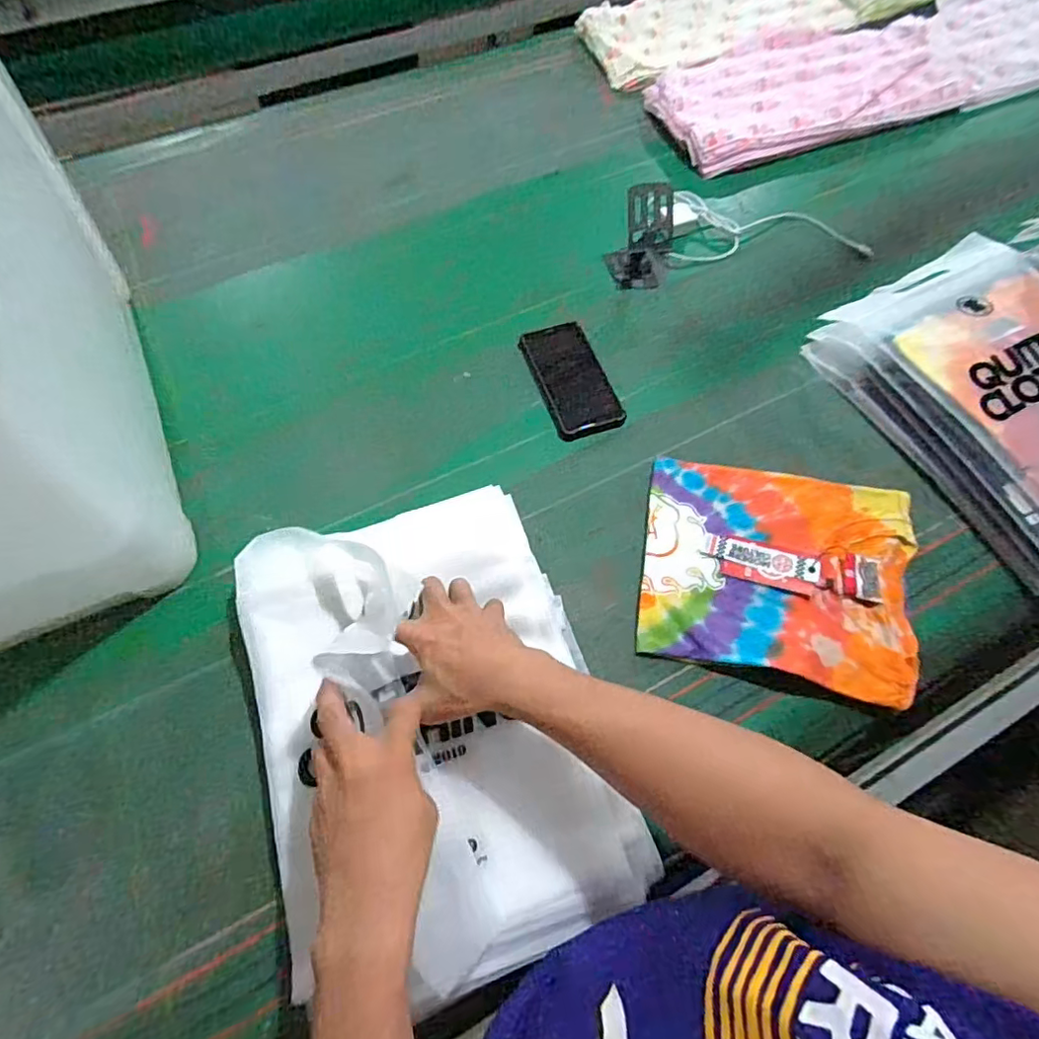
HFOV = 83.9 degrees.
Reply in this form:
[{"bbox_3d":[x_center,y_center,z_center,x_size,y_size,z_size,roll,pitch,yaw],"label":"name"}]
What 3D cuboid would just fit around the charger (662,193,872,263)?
[{"bbox_3d":[0.345,-0.391,0.787,0.272,0.025,0.130,13,67,3],"label":"charger"}]

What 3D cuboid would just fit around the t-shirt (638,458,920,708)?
[{"bbox_3d":[0.258,0.049,0.583,0.254,0.034,0.217,12,67,2],"label":"t-shirt"}]

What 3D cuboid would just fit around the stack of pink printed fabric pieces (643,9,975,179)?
[{"bbox_3d":[0.473,-0.696,0.919,0.512,0.029,0.245,-20,69,-11],"label":"stack of pink printed fabric pieces"}]

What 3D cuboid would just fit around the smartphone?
[{"bbox_3d":[0.062,-0.170,0.696,0.081,0.011,0.163,-17,69,-10],"label":"smartphone"}]

